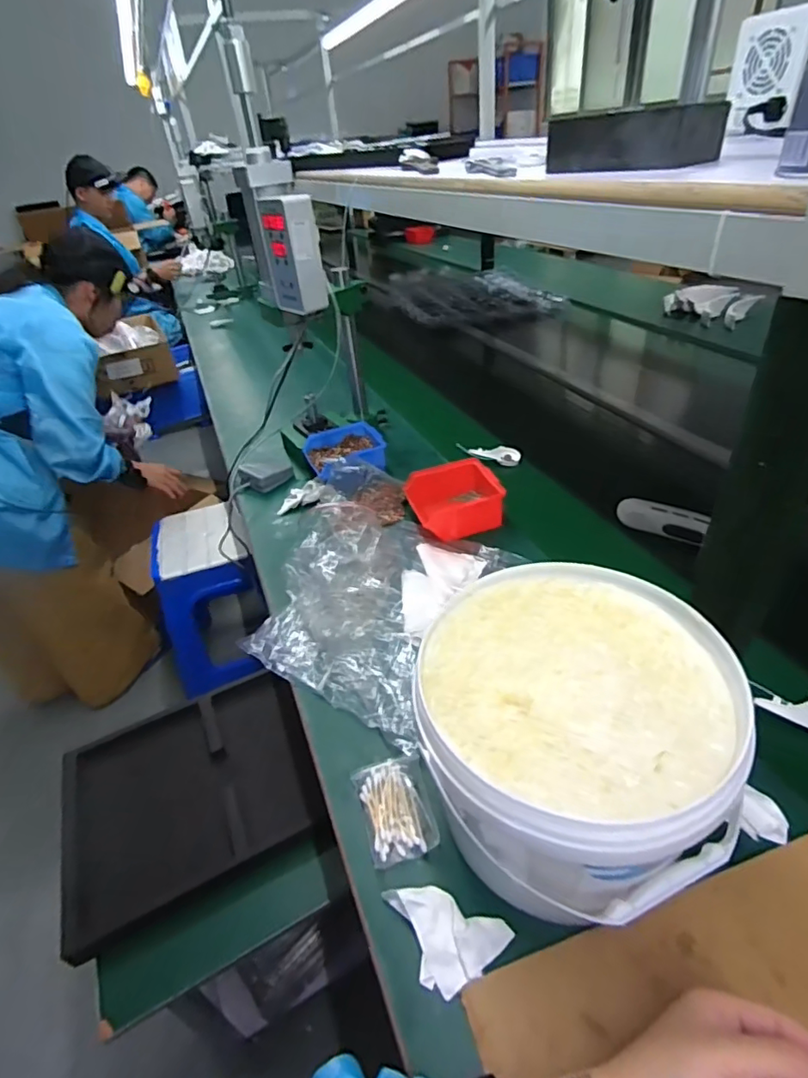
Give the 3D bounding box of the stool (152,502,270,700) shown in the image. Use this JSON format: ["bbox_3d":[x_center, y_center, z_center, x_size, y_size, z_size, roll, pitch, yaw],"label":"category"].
[{"bbox_3d":[-0.520,0.146,1.441,0.248,0.325,0.389,-19,38,-16],"label":"stool"}]

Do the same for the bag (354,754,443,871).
[{"bbox_3d":[-0.007,0.249,0.502,0.064,0.010,0.093,-13,37,-9],"label":"bag"}]

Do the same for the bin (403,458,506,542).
[{"bbox_3d":[0.079,-0.062,0.856,0.133,0.057,0.136,-15,37,-10],"label":"bin"}]

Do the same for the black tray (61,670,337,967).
[{"bbox_3d":[-0.307,0.359,0.785,0.338,0.026,0.292,-20,39,-18],"label":"black tray"}]

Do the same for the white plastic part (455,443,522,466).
[{"bbox_3d":[0.159,-0.159,1.012,0.117,0.027,0.042,9,38,1],"label":"white plastic part"}]

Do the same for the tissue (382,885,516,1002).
[{"bbox_3d":[0.026,0.304,0.415,0.097,0.017,0.060,14,41,25],"label":"tissue"}]

